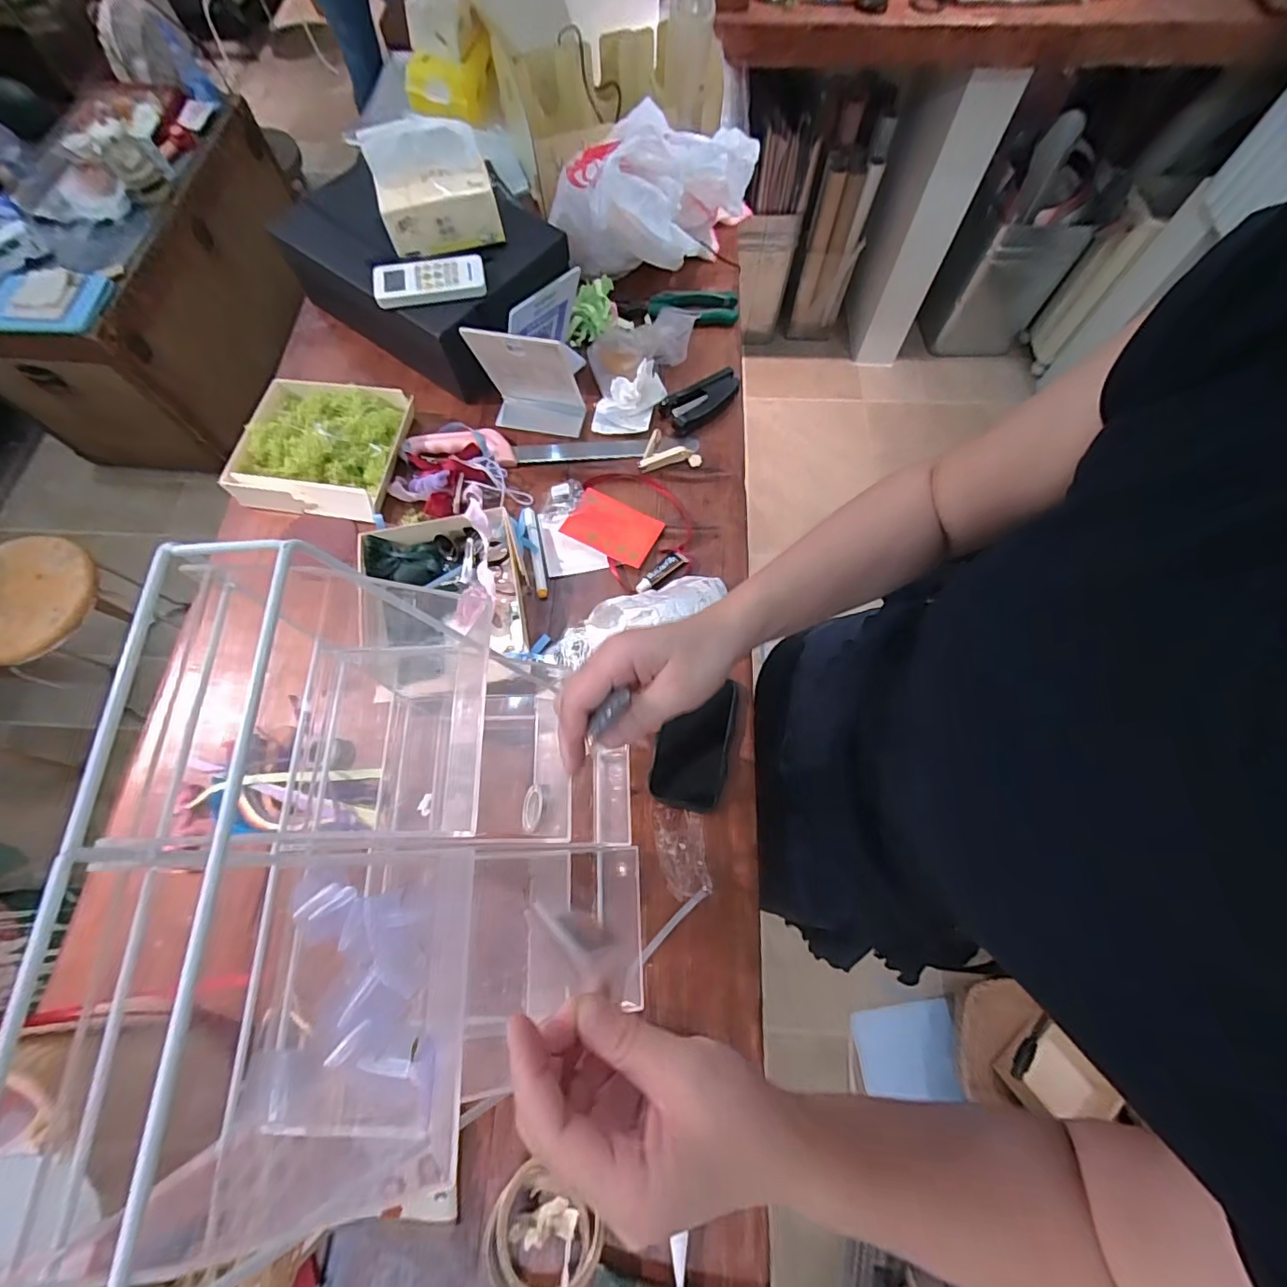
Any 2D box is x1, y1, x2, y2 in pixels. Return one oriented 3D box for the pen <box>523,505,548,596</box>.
[{"bbox_3d":[-0.135,-0.116,0.683,0.016,0.019,0.119,-12,69,-4],"label":"pen"}]

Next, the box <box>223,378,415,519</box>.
[{"bbox_3d":[-0.422,-0.266,0.717,0.205,0.051,0.189,6,69,3],"label":"box"}]

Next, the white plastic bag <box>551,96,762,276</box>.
[{"bbox_3d":[0.013,-0.633,0.788,0.260,0.153,0.179,12,70,5],"label":"white plastic bag"}]

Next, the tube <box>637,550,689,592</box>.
[{"bbox_3d":[0.020,-0.088,0.674,0.025,0.010,0.079,40,62,14],"label":"tube"}]

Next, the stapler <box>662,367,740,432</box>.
[{"bbox_3d":[0.085,-0.338,0.755,0.109,0.027,0.048,-30,72,-10],"label":"stapler"}]

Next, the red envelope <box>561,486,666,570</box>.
[{"bbox_3d":[-0.039,-0.150,0.705,0.112,0.008,0.079,25,65,5],"label":"red envelope"}]

